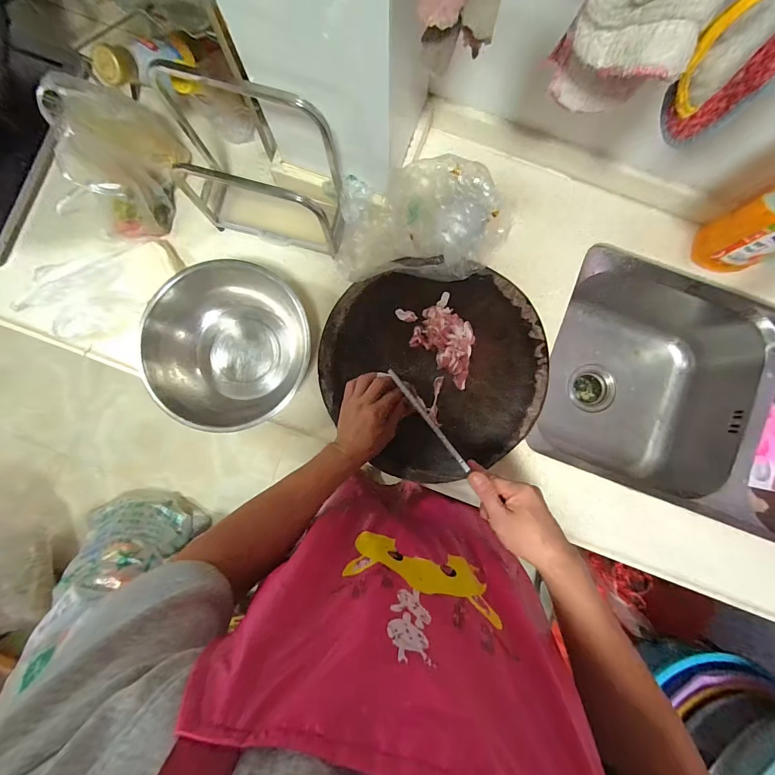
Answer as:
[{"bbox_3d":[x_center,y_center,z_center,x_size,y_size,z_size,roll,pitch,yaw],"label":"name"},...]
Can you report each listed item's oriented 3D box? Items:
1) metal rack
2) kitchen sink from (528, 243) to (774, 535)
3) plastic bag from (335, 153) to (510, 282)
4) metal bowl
[{"bbox_3d":[-0.189,-0.304,0.530,0.239,0.228,0.092,17,87,2],"label":"metal rack"},{"bbox_3d":[0.680,0.036,0.729,0.765,0.237,0.415,19,87,2],"label":"kitchen sink"},{"bbox_3d":[0.054,-0.244,0.570,0.256,0.147,0.155,2,87,1],"label":"plastic bag"},{"bbox_3d":[-0.247,-0.060,0.583,0.246,0.097,0.253,0,86,1],"label":"metal bowl"}]

